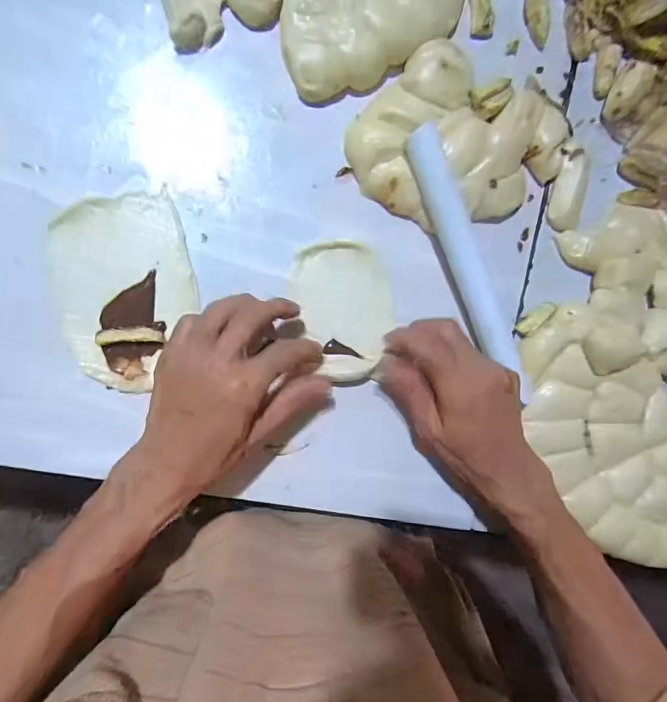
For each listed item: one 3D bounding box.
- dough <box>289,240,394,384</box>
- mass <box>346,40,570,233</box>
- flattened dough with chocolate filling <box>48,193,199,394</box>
[{"bbox_3d":[0.011,-0.032,0.346,0.076,0.018,0.109,-10,95,-6],"label":"dough"},{"bbox_3d":[0.100,-0.161,0.343,0.160,0.025,0.130,24,91,-8],"label":"mass"},{"bbox_3d":[-0.158,-0.042,0.325,0.102,0.011,0.139,-7,95,-6],"label":"flattened dough with chocolate filling"}]

